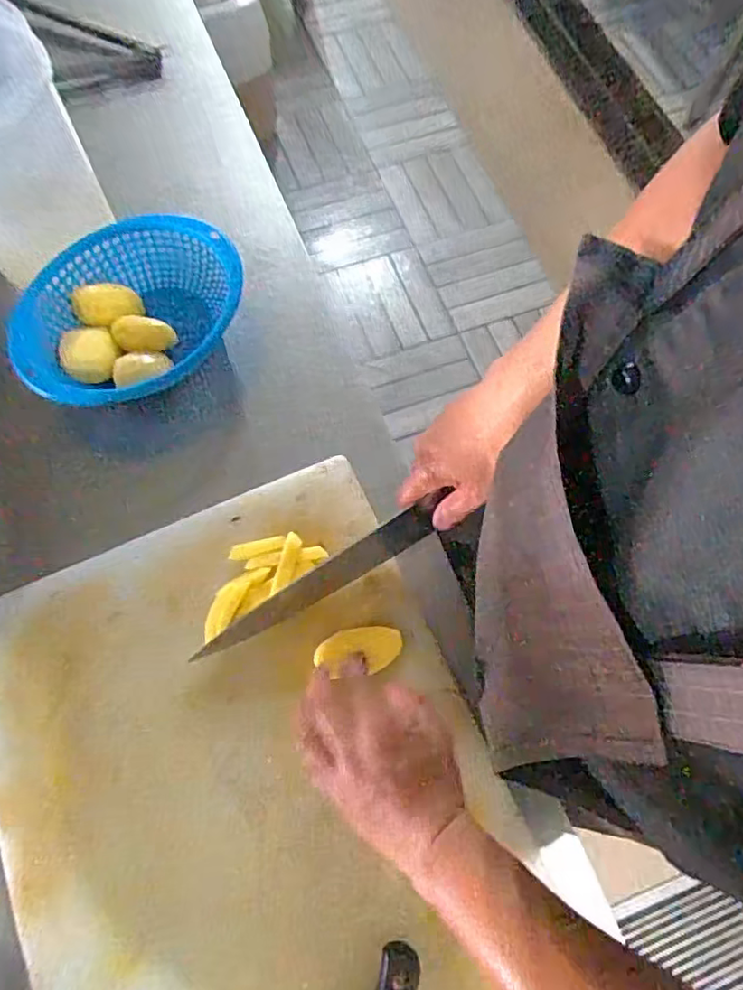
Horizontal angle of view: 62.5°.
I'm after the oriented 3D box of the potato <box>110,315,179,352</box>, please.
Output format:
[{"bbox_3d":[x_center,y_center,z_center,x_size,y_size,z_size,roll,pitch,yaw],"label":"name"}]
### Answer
[{"bbox_3d":[-0.245,-0.174,0.661,0.065,0.029,0.033,-4,70,-1],"label":"potato"}]

